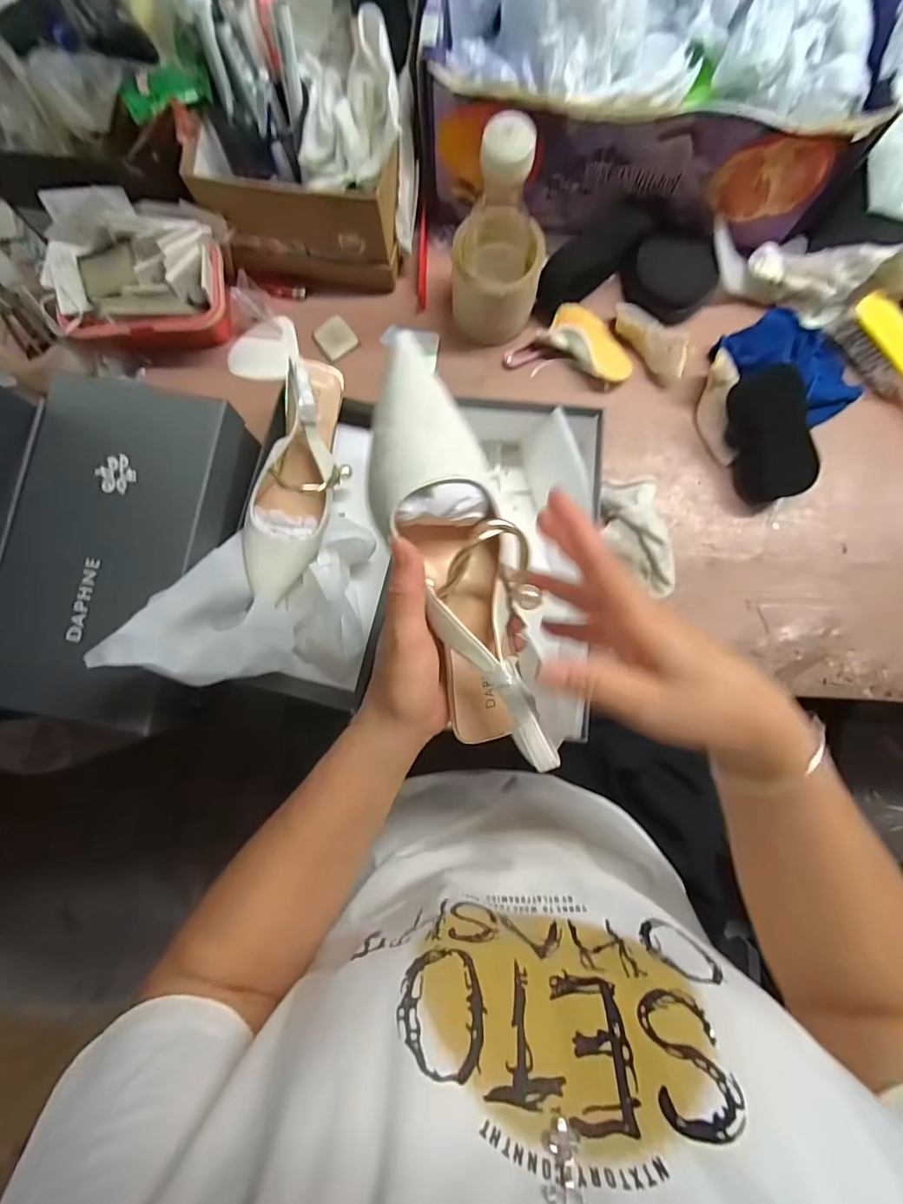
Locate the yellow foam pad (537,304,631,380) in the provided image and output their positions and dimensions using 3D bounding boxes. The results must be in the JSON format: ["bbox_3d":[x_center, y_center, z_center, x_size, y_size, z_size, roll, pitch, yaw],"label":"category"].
[{"bbox_3d":[0.148,-0.274,0.517,0.100,0.020,0.048,35,86,3],"label":"yellow foam pad"}]

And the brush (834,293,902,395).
[{"bbox_3d":[0.492,-0.218,0.498,0.033,0.051,0.223,-41,86,-3],"label":"brush"}]

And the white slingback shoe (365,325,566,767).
[{"bbox_3d":[0.008,-0.023,0.270,0.073,0.066,0.223,-17,100,-1],"label":"white slingback shoe"}]

